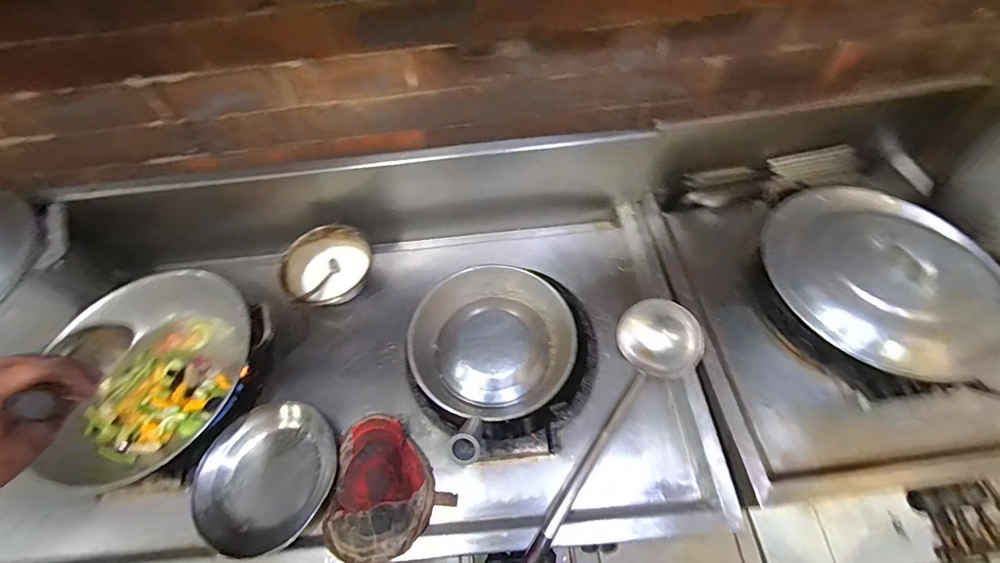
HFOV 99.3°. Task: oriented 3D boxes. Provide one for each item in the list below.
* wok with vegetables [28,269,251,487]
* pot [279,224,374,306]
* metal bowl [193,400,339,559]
[{"bbox_3d":[-0.591,0.156,0.742,0.330,0.104,0.347,-10,59,-2],"label":"wok with vegetables"},{"bbox_3d":[-0.344,-0.030,0.856,0.177,0.070,0.156,-36,63,-16],"label":"pot"},{"bbox_3d":[-0.366,0.306,0.677,0.204,0.046,0.216,-2,59,3],"label":"metal bowl"}]

